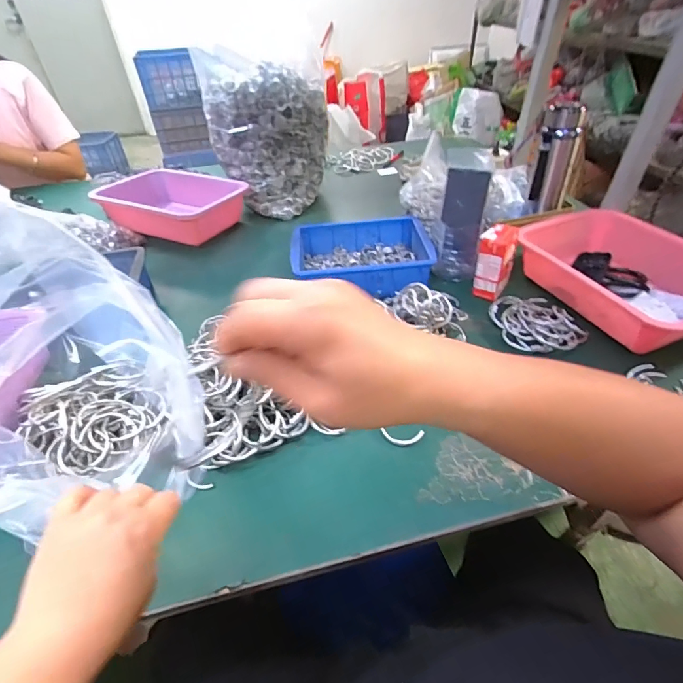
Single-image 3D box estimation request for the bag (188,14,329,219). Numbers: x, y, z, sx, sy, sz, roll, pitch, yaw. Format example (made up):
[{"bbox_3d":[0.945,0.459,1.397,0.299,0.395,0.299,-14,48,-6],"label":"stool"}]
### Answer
[{"bbox_3d":[-0.168,-0.485,0.903,0.278,0.330,0.187,-8,43,-6],"label":"bag"}]

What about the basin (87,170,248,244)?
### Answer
[{"bbox_3d":[-0.388,-0.316,0.921,0.294,0.079,0.223,20,47,23],"label":"basin"}]

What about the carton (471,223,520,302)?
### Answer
[{"bbox_3d":[0.257,-0.134,0.666,0.048,0.111,0.063,25,49,26],"label":"carton"}]

